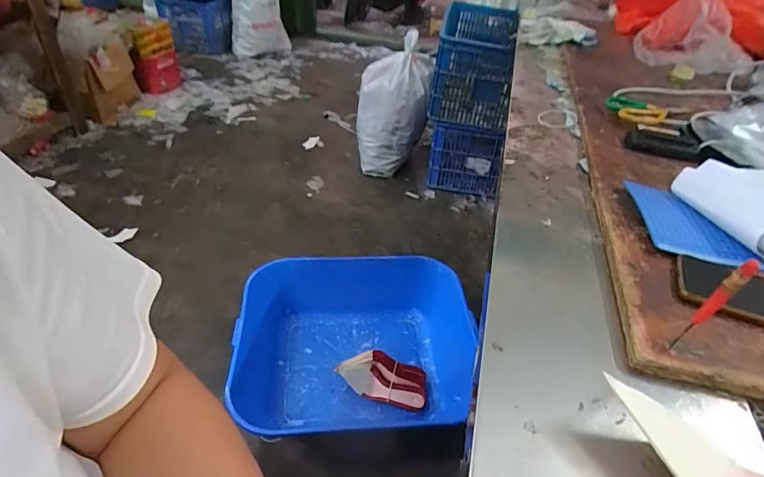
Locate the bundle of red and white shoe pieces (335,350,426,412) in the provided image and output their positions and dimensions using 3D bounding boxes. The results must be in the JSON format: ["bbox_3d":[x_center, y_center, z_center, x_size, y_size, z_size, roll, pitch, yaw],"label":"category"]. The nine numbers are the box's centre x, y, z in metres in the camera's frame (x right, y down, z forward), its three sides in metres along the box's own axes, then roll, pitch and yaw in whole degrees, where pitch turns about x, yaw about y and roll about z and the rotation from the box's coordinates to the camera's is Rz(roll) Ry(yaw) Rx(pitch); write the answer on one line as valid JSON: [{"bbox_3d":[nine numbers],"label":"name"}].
[{"bbox_3d":[0.004,0.366,1.137,0.230,0.078,0.109,13,41,9],"label":"bundle of red and white shoe pieces"}]

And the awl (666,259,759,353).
[{"bbox_3d":[0.276,0.061,0.366,0.012,0.117,0.013,-24,48,-29],"label":"awl"}]

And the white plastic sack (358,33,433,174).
[{"bbox_3d":[0.044,-0.574,1.860,0.298,0.592,0.253,5,40,0],"label":"white plastic sack"}]

